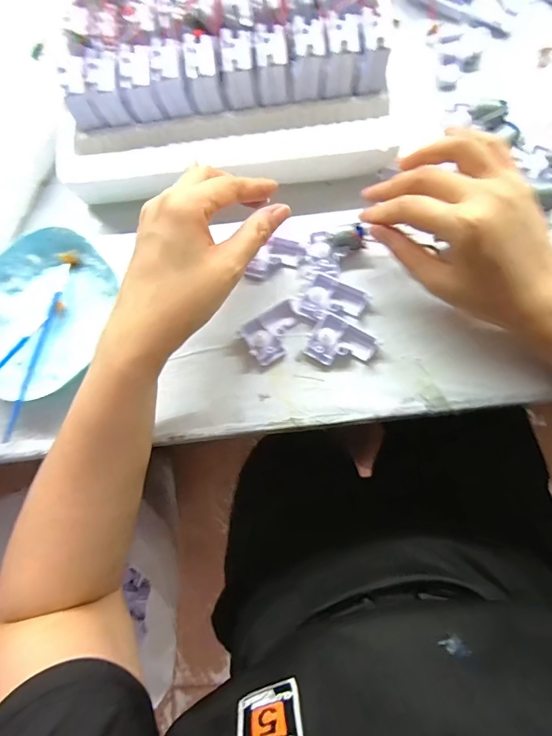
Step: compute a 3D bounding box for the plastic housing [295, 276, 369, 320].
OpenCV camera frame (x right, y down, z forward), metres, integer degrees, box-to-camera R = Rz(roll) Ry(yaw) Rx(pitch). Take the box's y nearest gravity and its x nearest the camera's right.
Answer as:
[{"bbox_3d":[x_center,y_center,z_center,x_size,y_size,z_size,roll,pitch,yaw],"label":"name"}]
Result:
[{"bbox_3d":[0.044,-0.050,0.307,0.047,0.009,0.036,29,82,12],"label":"plastic housing"}]

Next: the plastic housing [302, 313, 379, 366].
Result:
[{"bbox_3d":[0.051,-0.019,0.300,0.049,0.011,0.035,20,80,11],"label":"plastic housing"}]

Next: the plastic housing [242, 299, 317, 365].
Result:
[{"bbox_3d":[0.001,-0.029,0.307,0.052,0.011,0.035,-35,76,-2],"label":"plastic housing"}]

